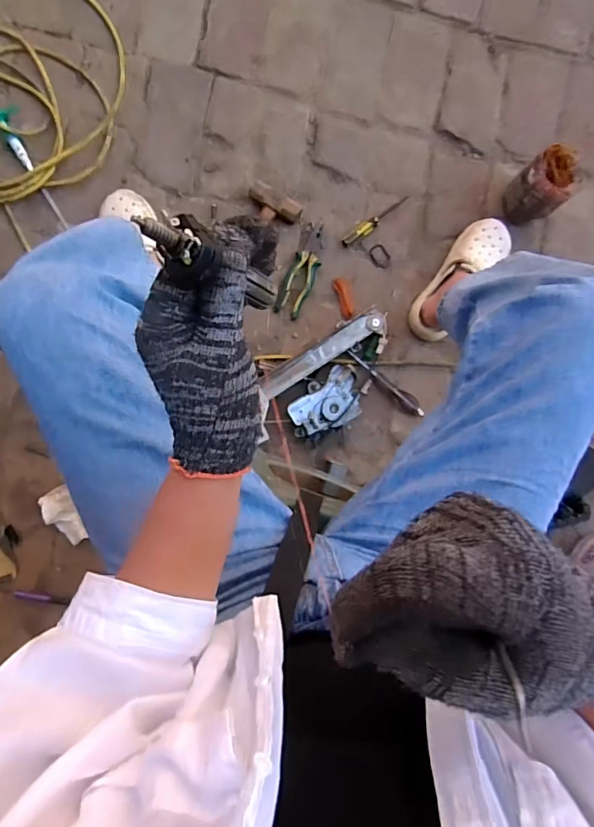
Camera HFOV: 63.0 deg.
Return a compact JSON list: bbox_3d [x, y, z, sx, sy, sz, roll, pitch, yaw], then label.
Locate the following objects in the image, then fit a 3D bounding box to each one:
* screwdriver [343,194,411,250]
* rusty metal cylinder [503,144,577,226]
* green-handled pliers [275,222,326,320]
[{"bbox_3d":[0.153,-0.373,0.934,0.151,0.016,0.026,-35,90,-4],"label":"screwdriver"},{"bbox_3d":[0.438,-0.407,0.888,0.085,0.134,0.088,0,90,-3],"label":"rusty metal cylinder"},{"bbox_3d":[0.012,-0.272,0.930,0.051,0.013,0.180,24,87,-2],"label":"green-handled pliers"}]

